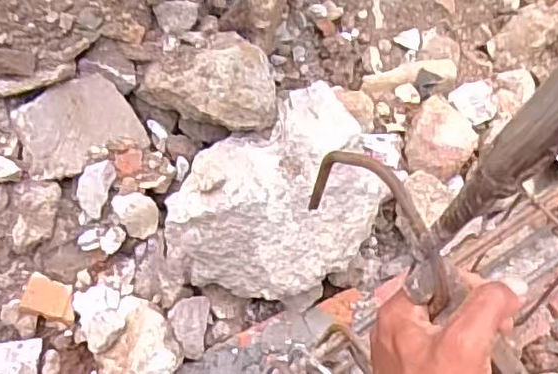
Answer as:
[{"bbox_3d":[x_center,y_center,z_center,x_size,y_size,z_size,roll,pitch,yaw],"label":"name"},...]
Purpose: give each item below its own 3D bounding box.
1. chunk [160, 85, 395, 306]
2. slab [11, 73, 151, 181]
[{"bbox_3d":[0.003,0.020,0.737,0.254,0.127,0.182,-31,64,-23],"label":"chunk"},{"bbox_3d":[-0.235,-0.073,0.729,0.138,0.017,0.099,-25,99,-27],"label":"slab"}]

